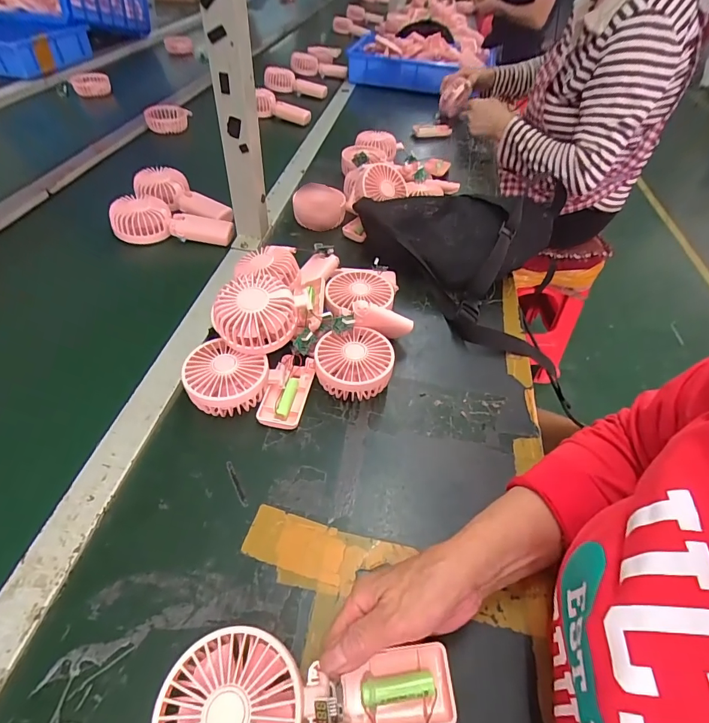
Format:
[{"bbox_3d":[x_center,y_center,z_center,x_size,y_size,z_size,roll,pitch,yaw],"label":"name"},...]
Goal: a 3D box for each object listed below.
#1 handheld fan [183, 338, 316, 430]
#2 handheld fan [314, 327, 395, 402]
[{"bbox_3d":[-0.114,0.021,0.445,0.128,0.049,0.090,4,47,1],"label":"handheld fan"},{"bbox_3d":[0.000,0.006,0.463,0.083,0.049,0.077,1,47,-2],"label":"handheld fan"}]

